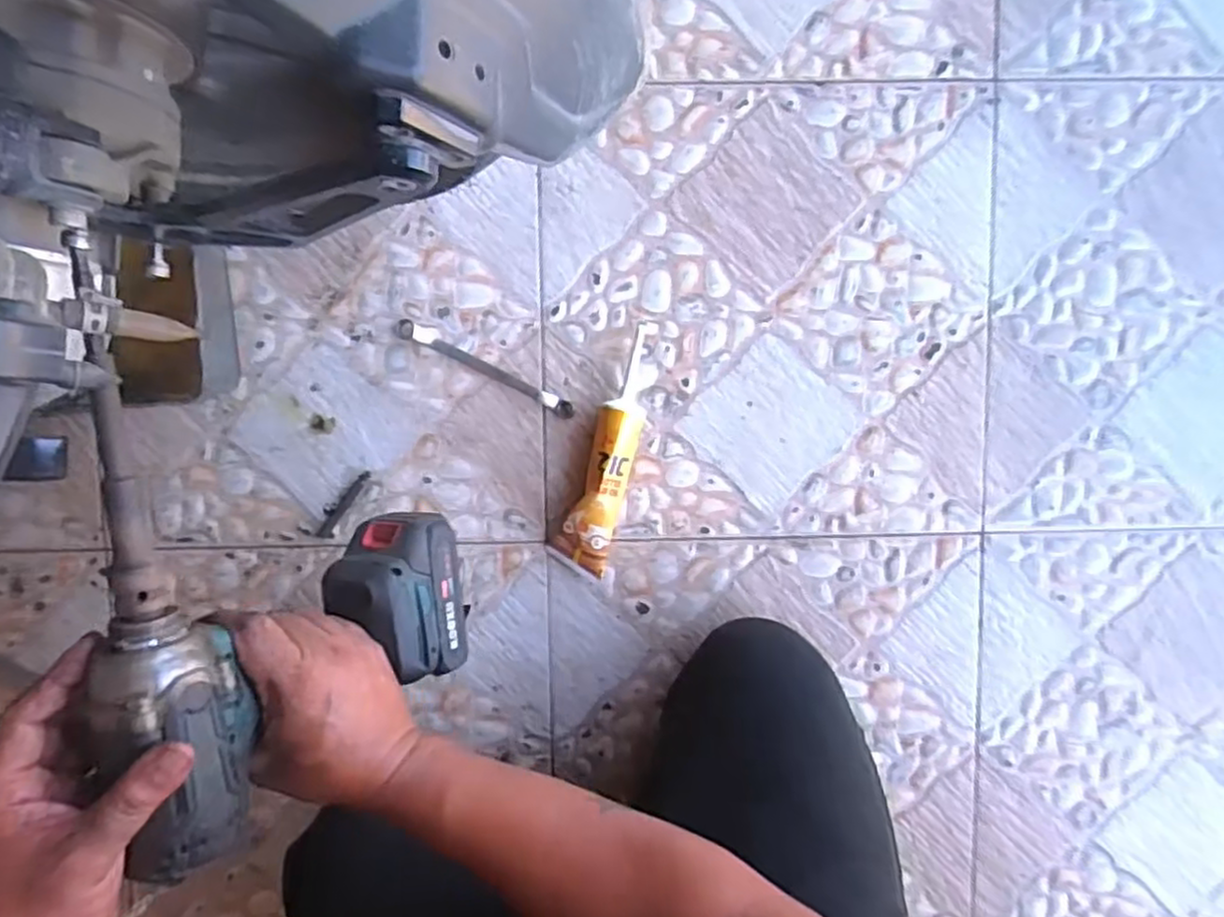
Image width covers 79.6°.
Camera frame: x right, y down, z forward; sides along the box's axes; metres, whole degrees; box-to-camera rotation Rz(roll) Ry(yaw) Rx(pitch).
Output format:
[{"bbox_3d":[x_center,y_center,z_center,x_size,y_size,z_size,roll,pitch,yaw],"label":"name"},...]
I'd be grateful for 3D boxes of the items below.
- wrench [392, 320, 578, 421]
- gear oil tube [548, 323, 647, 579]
[{"bbox_3d":[-0.112,-0.080,0.652,0.170,0.010,0.017,26,95,-3],"label":"wrench"},{"bbox_3d":[-0.001,-0.006,0.646,0.050,0.044,0.215,16,95,-2],"label":"gear oil tube"}]

